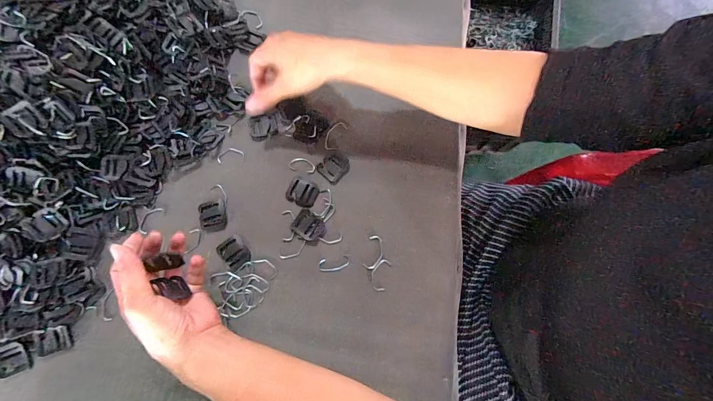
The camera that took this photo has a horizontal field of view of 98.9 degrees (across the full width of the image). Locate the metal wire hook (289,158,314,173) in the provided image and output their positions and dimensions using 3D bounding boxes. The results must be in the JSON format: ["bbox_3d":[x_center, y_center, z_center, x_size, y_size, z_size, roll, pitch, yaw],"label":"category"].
[{"bbox_3d":[-0.067,-0.044,0.373,0.032,0.004,0.016,9,78,1],"label":"metal wire hook"}]

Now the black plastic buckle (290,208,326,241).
[{"bbox_3d":[-0.055,0.030,0.358,0.038,0.004,0.030,28,79,5],"label":"black plastic buckle"}]

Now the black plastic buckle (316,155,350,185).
[{"bbox_3d":[-0.028,-0.041,0.373,0.032,0.004,0.035,41,80,7],"label":"black plastic buckle"}]

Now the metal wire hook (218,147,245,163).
[{"bbox_3d":[-0.156,-0.057,0.377,0.033,0.004,0.019,-6,78,-2],"label":"metal wire hook"}]

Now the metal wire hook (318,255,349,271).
[{"bbox_3d":[-0.026,0.074,0.353,0.036,0.004,0.015,-10,79,-3],"label":"metal wire hook"}]

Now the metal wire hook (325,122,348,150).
[{"bbox_3d":[-0.027,-0.082,0.379,0.019,0.004,0.040,27,79,4],"label":"metal wire hook"}]

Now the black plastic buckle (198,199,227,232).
[{"bbox_3d":[-0.170,0.018,0.360,0.030,0.004,0.036,-10,79,-3],"label":"black plastic buckle"}]

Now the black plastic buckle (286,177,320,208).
[{"bbox_3d":[-0.065,-0.010,0.367,0.036,0.004,0.032,24,79,4],"label":"black plastic buckle"}]

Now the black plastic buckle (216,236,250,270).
[{"bbox_3d":[-0.142,0.060,0.351,0.028,0.004,0.035,-42,82,-9],"label":"black plastic buckle"}]

